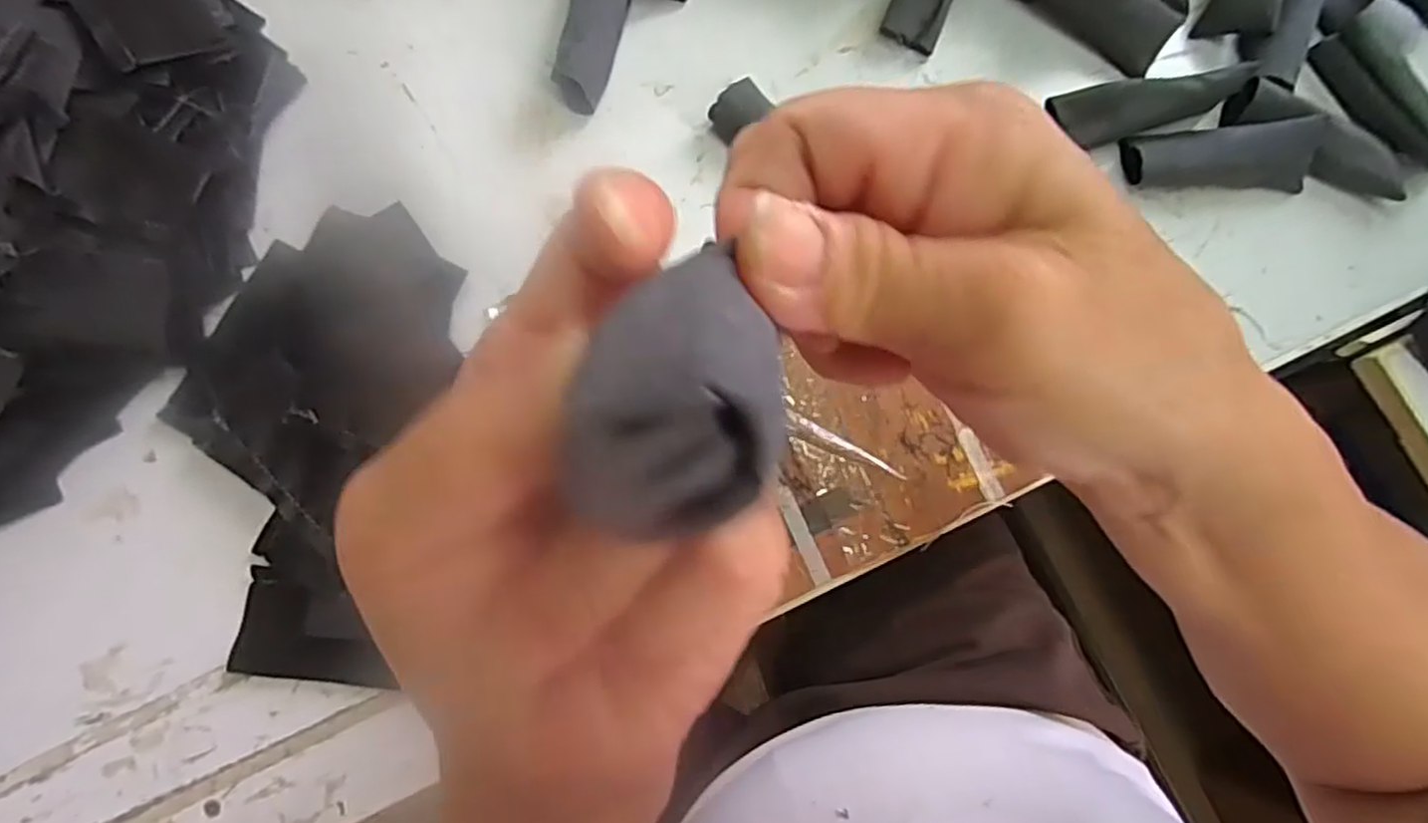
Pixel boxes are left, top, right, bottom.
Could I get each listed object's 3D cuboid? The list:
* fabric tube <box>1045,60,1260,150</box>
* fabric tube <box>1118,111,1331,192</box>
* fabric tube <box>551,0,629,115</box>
[{"bbox_3d":[0.259,-0.182,0.417,0.107,0.031,0.026,-4,79,19],"label":"fabric tube"},{"bbox_3d":[0.299,-0.151,0.410,0.103,0.023,0.035,2,79,-1],"label":"fabric tube"},{"bbox_3d":[-0.073,-0.233,0.424,0.038,0.025,0.103,4,79,0],"label":"fabric tube"}]

